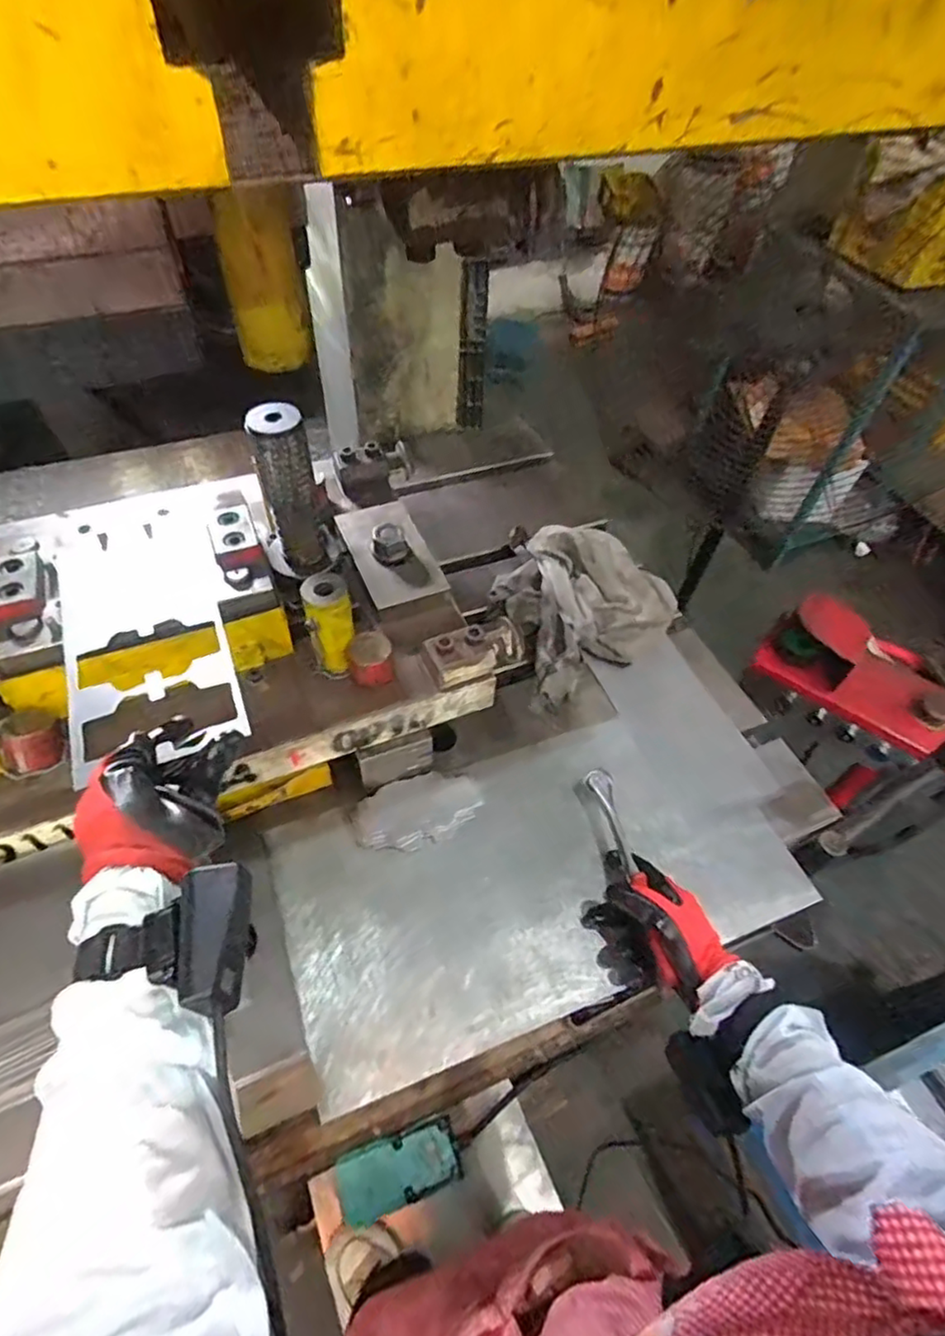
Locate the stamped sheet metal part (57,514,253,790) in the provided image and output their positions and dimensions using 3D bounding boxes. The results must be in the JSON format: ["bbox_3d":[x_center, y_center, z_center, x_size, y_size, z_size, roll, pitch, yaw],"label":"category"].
[{"bbox_3d":[-0.269,-0.035,0.531,0.127,0.010,0.252,-17,55,-15],"label":"stamped sheet metal part"}]

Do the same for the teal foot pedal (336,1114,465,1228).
[{"bbox_3d":[-0.117,0.839,1.075,0.213,0.059,0.099,-4,50,-28],"label":"teal foot pedal"}]

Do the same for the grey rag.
[{"bbox_3d":[0.120,-0.089,0.820,0.240,0.073,0.211,-28,58,-22],"label":"grey rag"}]

